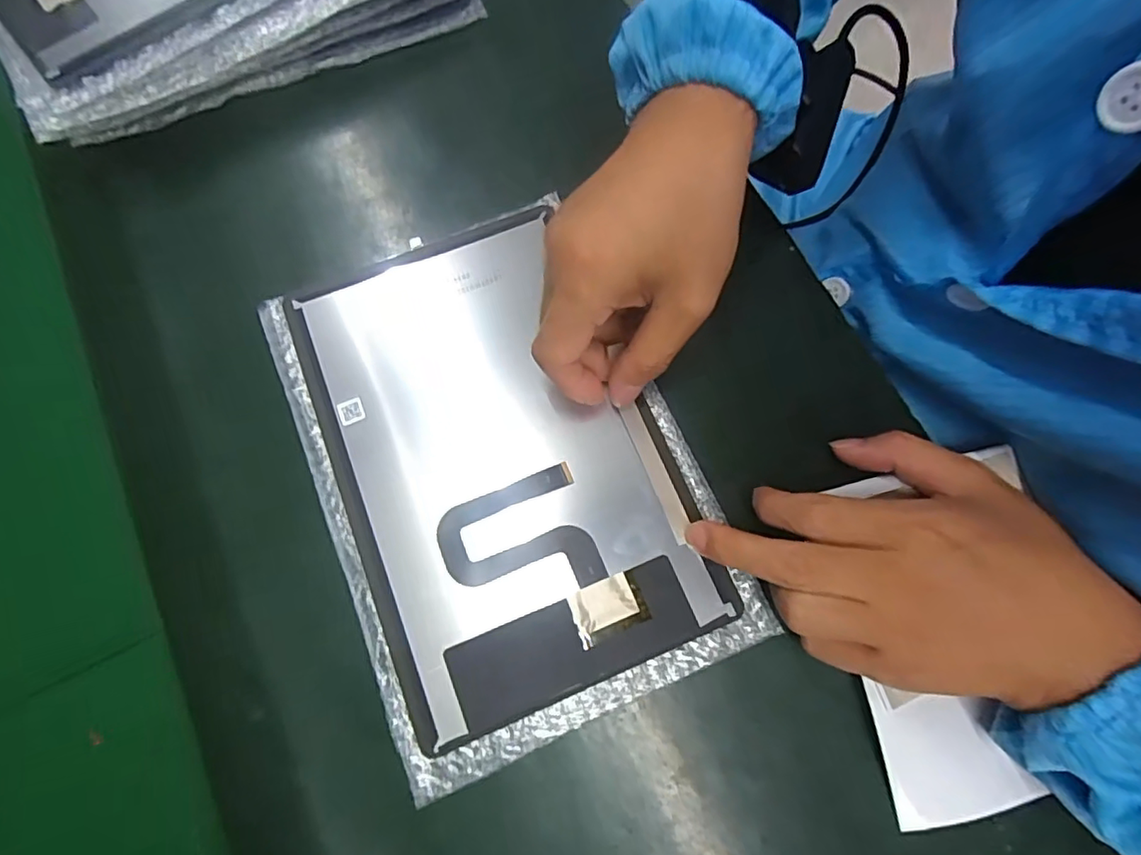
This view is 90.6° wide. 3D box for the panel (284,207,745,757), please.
[{"bbox_3d":[-0.038,0.009,0.294,0.166,0.008,0.250,-21,76,-5],"label":"panel"}]

